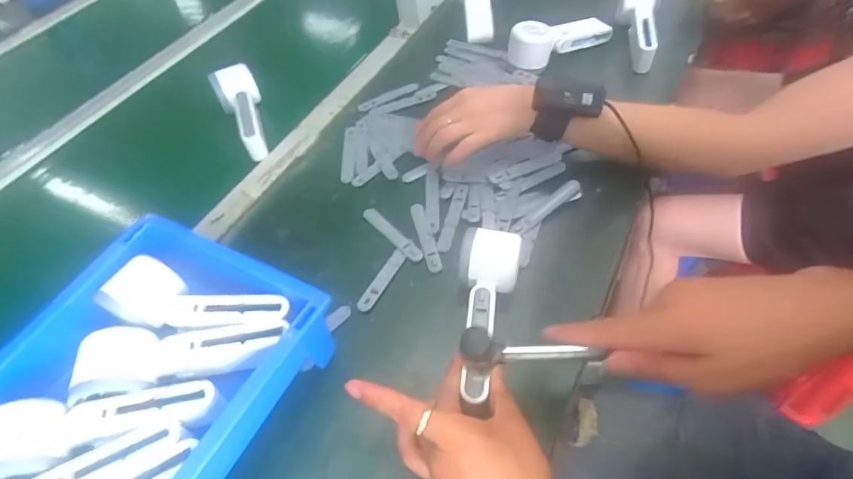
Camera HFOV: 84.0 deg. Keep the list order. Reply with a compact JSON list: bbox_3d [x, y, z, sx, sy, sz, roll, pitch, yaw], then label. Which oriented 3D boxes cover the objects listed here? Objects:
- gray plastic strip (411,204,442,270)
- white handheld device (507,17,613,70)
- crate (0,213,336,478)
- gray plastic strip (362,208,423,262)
[{"bbox_3d":[-0.001,-0.003,0.502,0.015,0.005,0.089,-16,53,-5],"label":"gray plastic strip"},{"bbox_3d":[0.189,-0.283,0.664,0.160,0.056,0.046,-29,55,-15],"label":"white handheld device"},{"bbox_3d":[-0.237,0.143,0.366,0.217,0.090,0.299,20,58,20],"label":"crate"},{"bbox_3d":[-0.038,-0.006,0.514,0.016,0.006,0.093,-38,58,-20],"label":"gray plastic strip"}]

